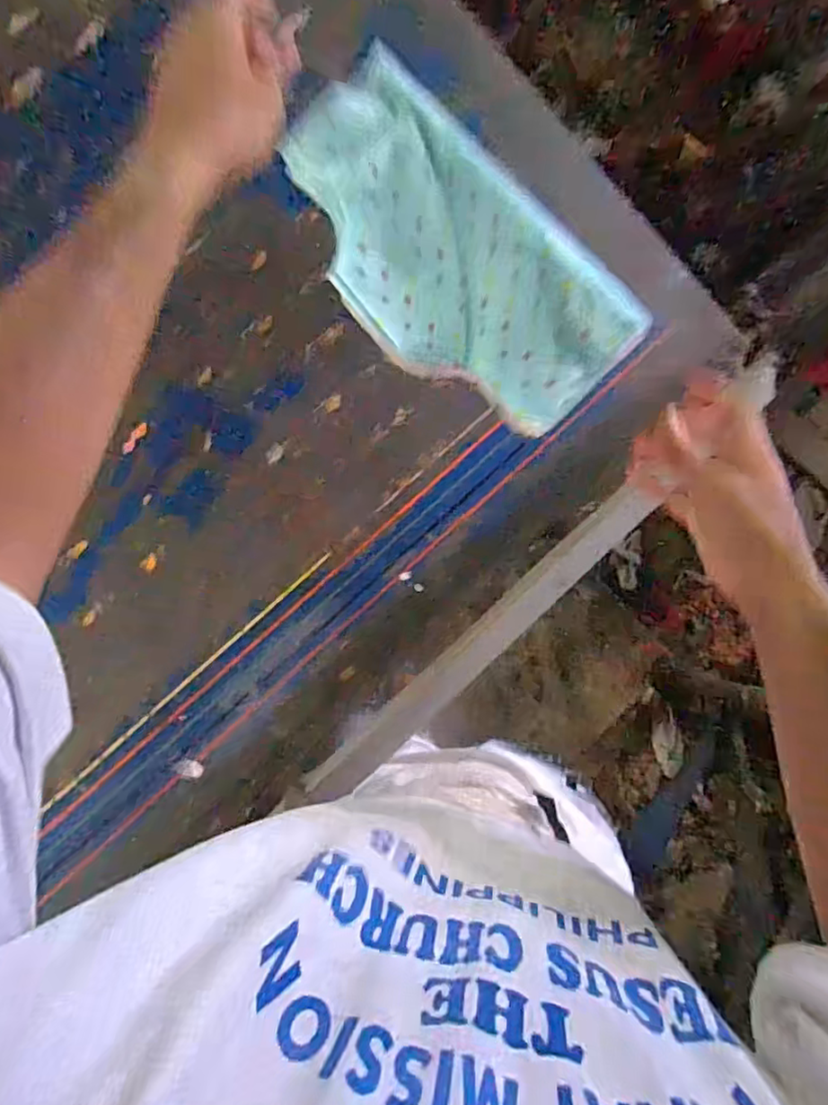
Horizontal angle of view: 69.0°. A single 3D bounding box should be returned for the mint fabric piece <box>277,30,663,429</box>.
[{"bbox_3d":[0.026,-0.240,0.475,0.162,0.057,0.310,-38,94,-6],"label":"mint fabric piece"}]

